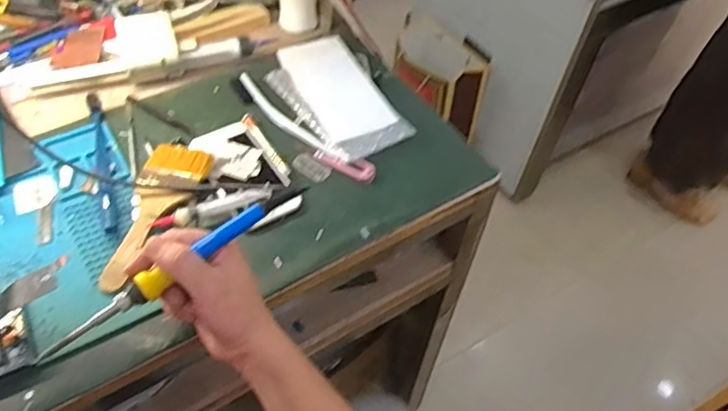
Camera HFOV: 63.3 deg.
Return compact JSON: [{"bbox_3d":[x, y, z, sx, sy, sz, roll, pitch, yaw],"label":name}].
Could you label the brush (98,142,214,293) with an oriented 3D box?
[{"bbox_3d":[-0.199,0.005,0.561,0.062,0.012,0.165,11,51,5],"label":"brush"}]

